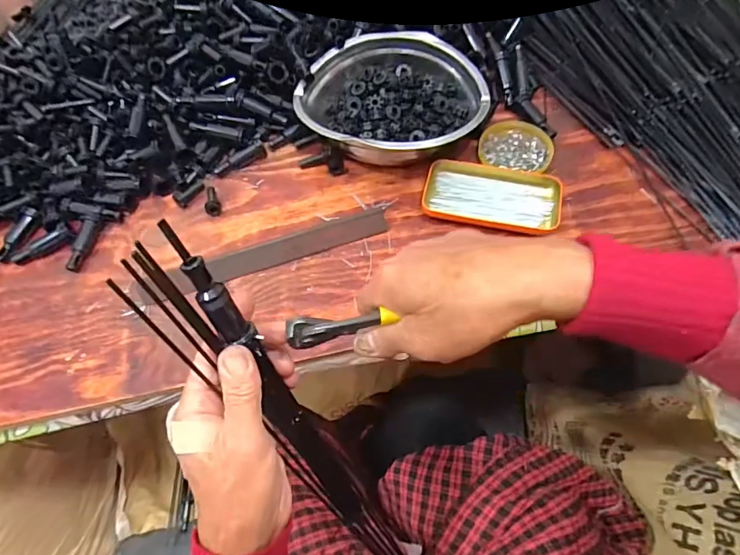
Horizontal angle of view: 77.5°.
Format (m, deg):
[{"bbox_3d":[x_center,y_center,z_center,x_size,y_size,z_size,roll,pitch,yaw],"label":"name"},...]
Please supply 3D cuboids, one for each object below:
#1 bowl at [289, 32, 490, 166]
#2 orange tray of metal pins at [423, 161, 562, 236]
[{"bbox_3d":[0.026,-0.210,0.553,0.213,0.064,0.175,4,61,5],"label":"bowl"},{"bbox_3d":[0.134,-0.092,0.508,0.142,0.015,0.075,12,62,10],"label":"orange tray of metal pins"}]

